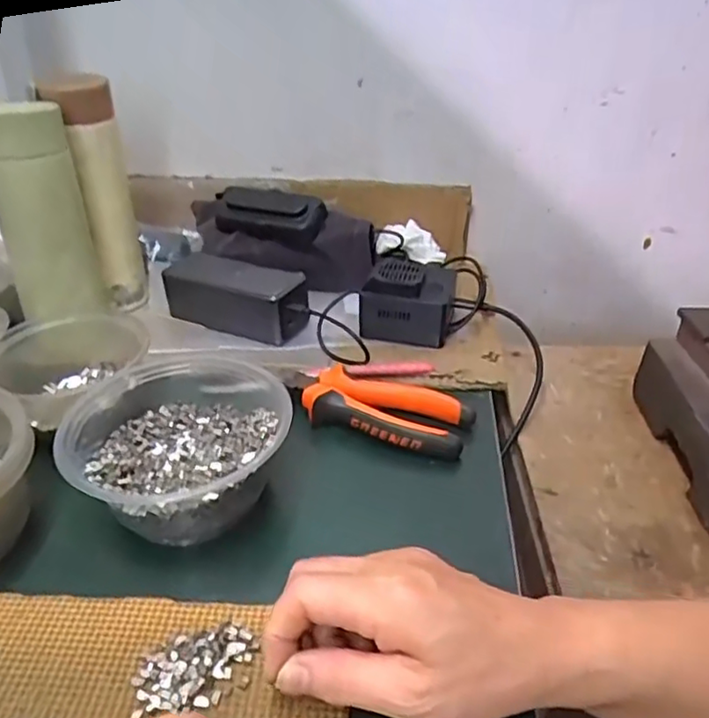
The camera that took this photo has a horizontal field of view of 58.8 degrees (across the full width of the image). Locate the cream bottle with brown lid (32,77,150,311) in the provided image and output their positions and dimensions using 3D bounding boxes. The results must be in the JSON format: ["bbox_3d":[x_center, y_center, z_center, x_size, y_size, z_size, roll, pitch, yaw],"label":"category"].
[{"bbox_3d":[-0.225,-0.142,0.561,0.051,0.204,0.050,-12,35,-19],"label":"cream bottle with brown lid"}]

